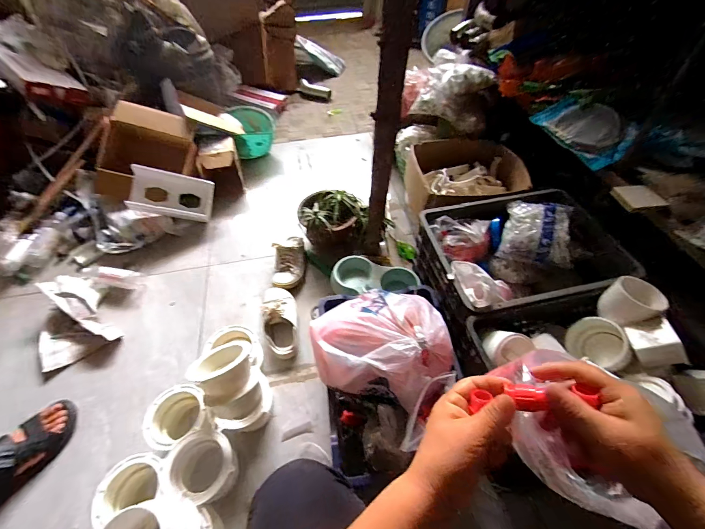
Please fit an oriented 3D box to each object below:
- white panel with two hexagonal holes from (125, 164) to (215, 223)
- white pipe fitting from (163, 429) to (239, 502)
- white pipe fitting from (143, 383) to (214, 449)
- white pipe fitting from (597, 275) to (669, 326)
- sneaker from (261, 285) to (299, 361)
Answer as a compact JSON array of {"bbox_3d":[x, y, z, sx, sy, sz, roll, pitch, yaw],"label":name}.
[{"bbox_3d":[-0.712,-0.276,1.255,0.283,0.170,0.032,9,10,-22],"label":"white panel with two hexagonal holes"},{"bbox_3d":[-0.323,0.467,0.725,0.150,0.136,0.127,17,54,13],"label":"white pipe fitting"},{"bbox_3d":[-0.415,0.381,0.780,0.133,0.122,0.127,0,52,0],"label":"white pipe fitting"},{"bbox_3d":[0.646,0.085,0.725,0.089,0.091,0.093,0,52,0],"label":"white pipe fitting"},{"bbox_3d":[-0.219,0.172,0.976,0.105,0.091,0.235,-12,53,-10],"label":"sneaker"}]

